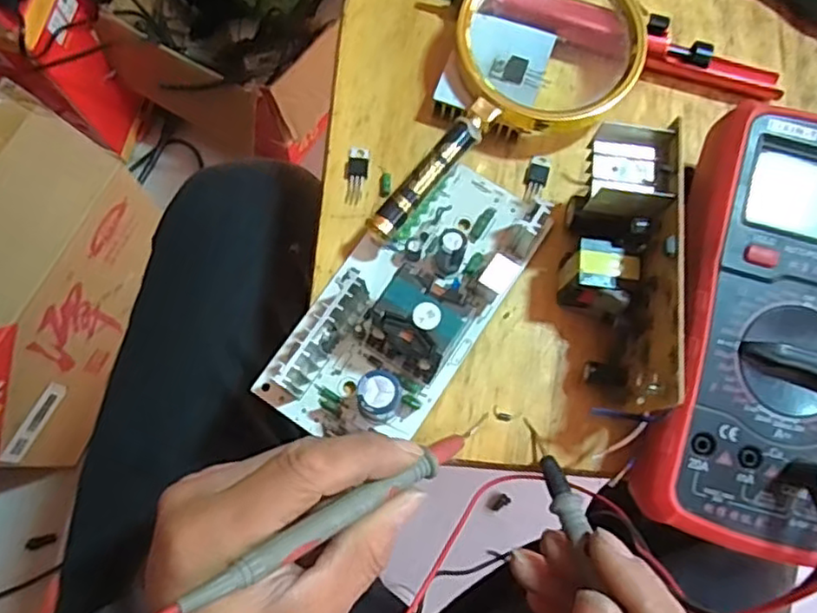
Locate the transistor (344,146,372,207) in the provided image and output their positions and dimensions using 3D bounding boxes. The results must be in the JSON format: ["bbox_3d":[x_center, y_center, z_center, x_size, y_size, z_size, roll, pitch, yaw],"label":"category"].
[{"bbox_3d":[-0.025,-0.065,0.325,0.011,0.004,0.030,11,75,2],"label":"transistor"}]

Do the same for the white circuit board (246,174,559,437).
[{"bbox_3d":[0.001,-0.007,0.288,0.069,0.044,0.145,33,77,7],"label":"white circuit board"}]

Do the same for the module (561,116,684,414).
[{"bbox_3d":[0.091,-0.017,0.277,0.041,0.063,0.115,-2,88,-2],"label":"module"}]

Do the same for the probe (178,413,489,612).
[{"bbox_3d":[-0.016,0.074,0.252,0.140,0.007,0.010,-21,74,-38],"label":"probe"}]

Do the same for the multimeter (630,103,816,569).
[{"bbox_3d":[0.154,0.008,0.268,0.088,0.033,0.177,17,76,3],"label":"multimeter"}]

